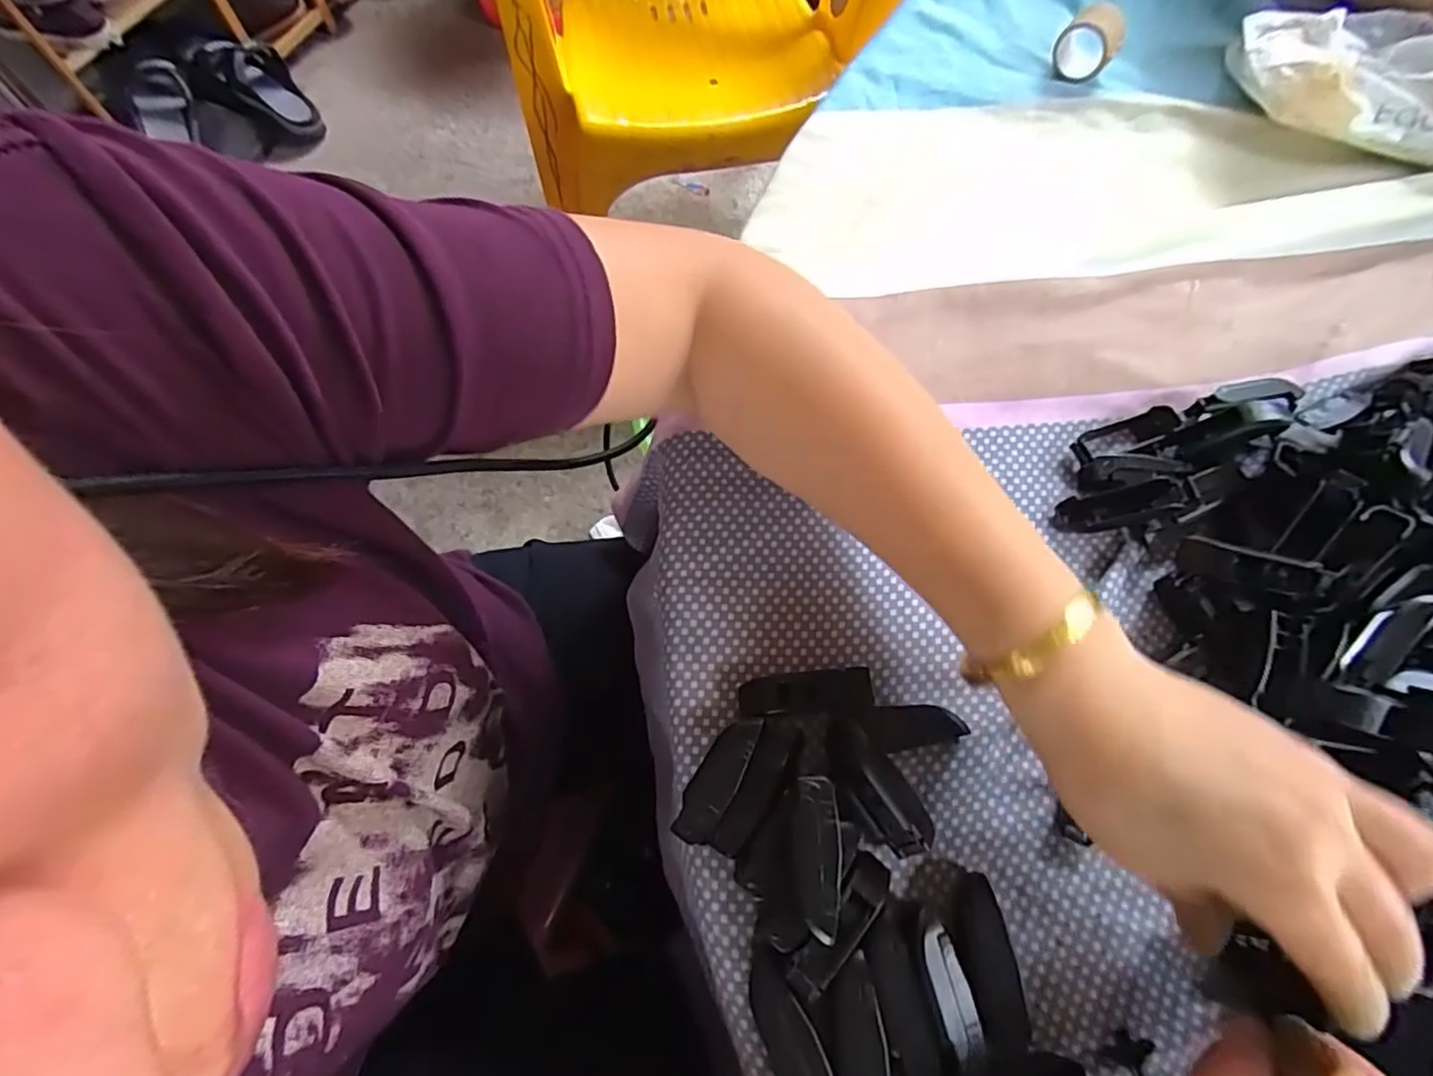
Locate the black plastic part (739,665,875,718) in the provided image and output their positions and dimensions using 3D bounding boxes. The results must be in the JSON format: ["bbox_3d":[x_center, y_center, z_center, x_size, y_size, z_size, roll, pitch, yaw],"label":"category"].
[{"bbox_3d":[0.038,0.068,0.282,0.055,0.014,0.019,-3,71,-2],"label":"black plastic part"}]

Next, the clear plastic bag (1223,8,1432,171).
[{"bbox_3d":[0.382,-0.263,0.382,0.145,0.043,0.086,13,71,3],"label":"clear plastic bag"}]

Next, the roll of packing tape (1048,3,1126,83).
[{"bbox_3d":[0.227,-0.303,0.401,0.035,0.036,0.022,29,73,8],"label":"roll of packing tape"}]

